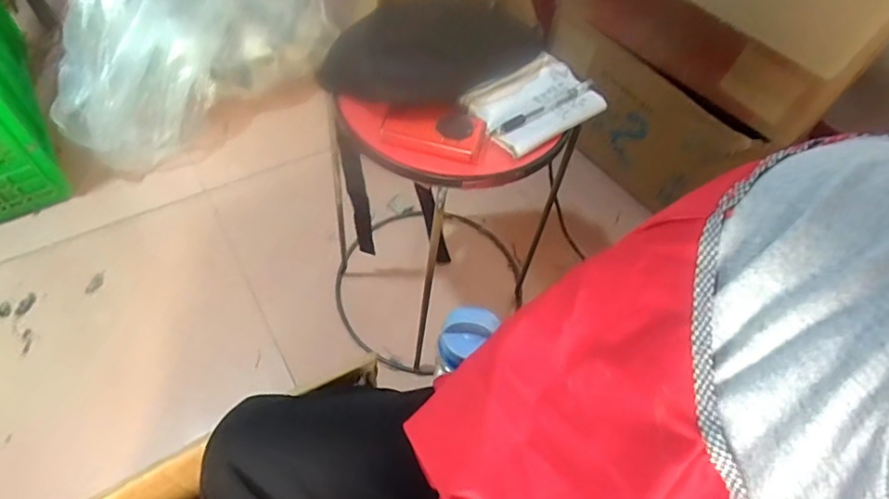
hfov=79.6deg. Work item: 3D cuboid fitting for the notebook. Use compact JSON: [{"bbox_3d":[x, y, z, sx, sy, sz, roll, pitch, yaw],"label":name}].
[{"bbox_3d":[0.106,-0.174,0.623,0.153,0.018,0.109,-29,64,-22],"label":"notebook"}]

